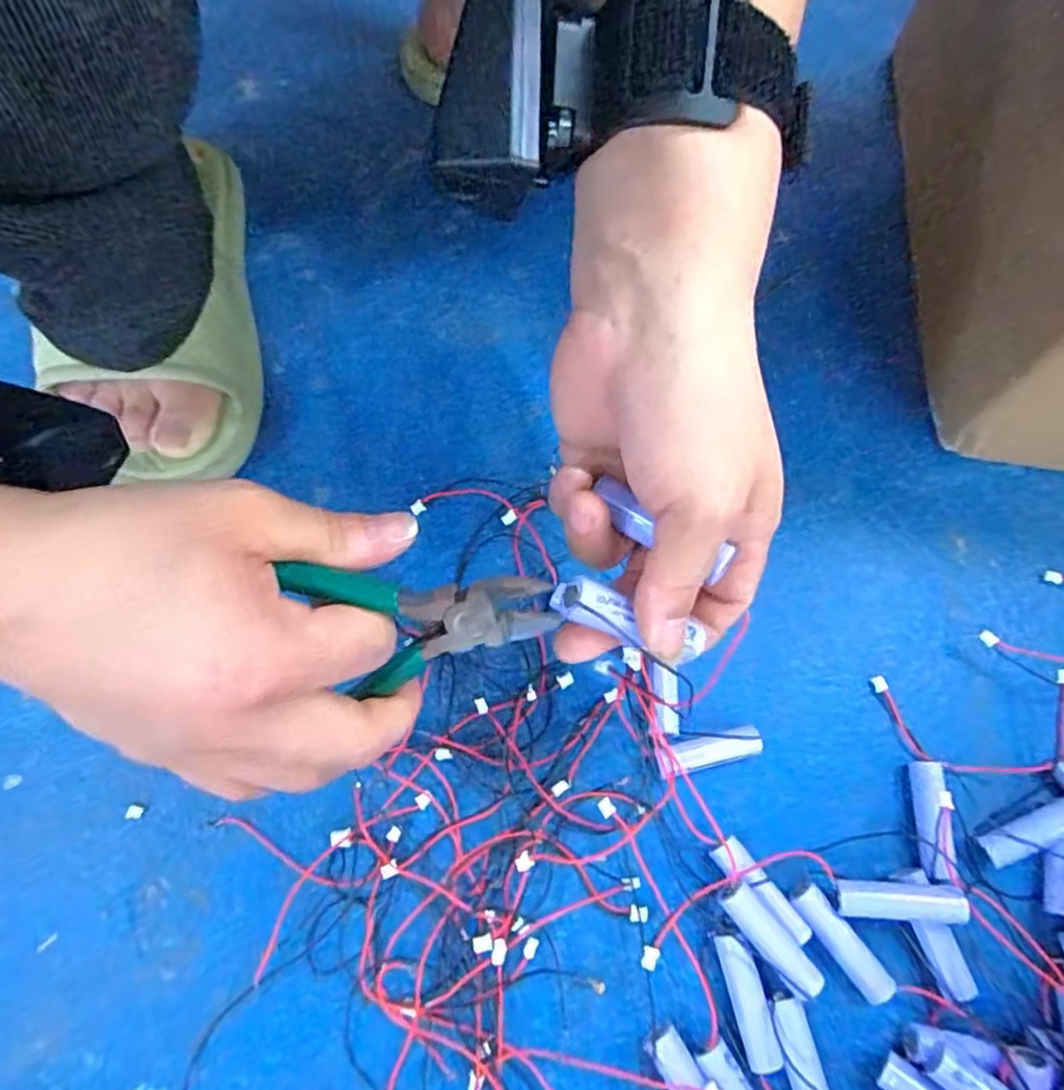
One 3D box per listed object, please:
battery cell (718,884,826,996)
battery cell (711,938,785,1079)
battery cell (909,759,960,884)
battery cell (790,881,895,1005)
[{"bbox_3d":[0.097,0.163,0.282,0.014,0.015,0.051,-39,75,-15],"label":"battery cell"},{"bbox_3d":[0.090,0.190,0.283,0.014,0.013,0.049,-11,67,-6],"label":"battery cell"},{"bbox_3d":[0.183,0.126,0.309,0.013,0.013,0.051,9,68,1],"label":"battery cell"},{"bbox_3d":[0.132,0.171,0.292,0.014,0.015,0.050,-36,74,-15],"label":"battery cell"}]

